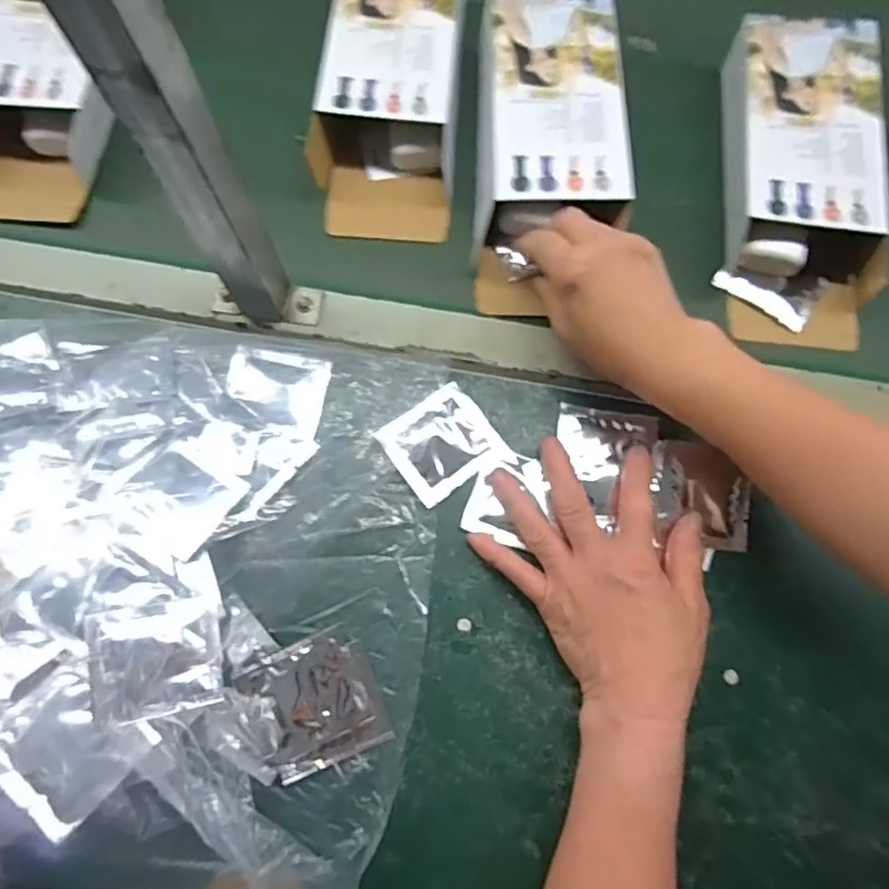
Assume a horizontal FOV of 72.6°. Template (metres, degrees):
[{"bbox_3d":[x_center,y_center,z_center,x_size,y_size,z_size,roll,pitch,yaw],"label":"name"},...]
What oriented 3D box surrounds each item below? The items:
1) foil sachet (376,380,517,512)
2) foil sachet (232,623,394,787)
[{"bbox_3d":[0.000,0.000,0.427,0.073,0.009,0.068,-35,76,-10],"label":"foil sachet"},{"bbox_3d":[-0.081,0.160,0.376,0.078,0.014,0.075,-22,74,-7],"label":"foil sachet"}]

